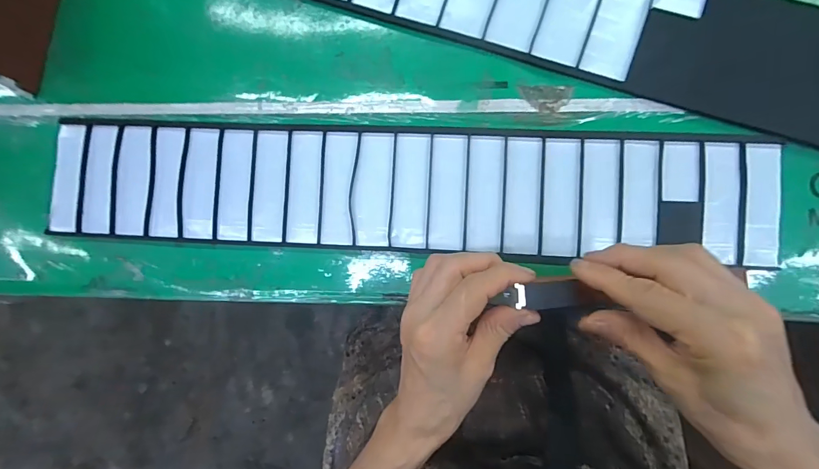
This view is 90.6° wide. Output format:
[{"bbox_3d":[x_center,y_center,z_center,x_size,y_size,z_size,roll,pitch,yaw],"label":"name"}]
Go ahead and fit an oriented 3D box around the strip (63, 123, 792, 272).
[{"bbox_3d":[-0.011,-0.034,0.315,0.549,0.006,0.092,3,87,5],"label":"strip"}]

